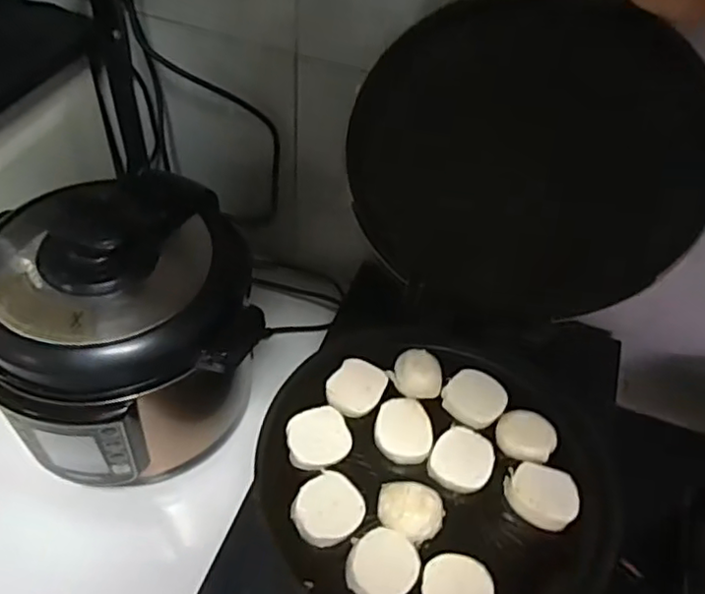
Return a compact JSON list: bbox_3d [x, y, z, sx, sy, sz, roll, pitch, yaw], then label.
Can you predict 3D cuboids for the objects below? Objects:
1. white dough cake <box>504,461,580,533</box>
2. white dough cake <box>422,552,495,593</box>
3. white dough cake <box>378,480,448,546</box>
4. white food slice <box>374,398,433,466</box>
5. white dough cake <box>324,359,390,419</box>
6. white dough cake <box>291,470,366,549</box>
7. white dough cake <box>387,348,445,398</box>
[{"bbox_3d":[0.178,0.188,0.605,0.067,0.013,0.055,18,71,16],"label":"white dough cake"},{"bbox_3d":[0.090,0.252,0.547,0.055,0.024,0.060,3,49,-3],"label":"white dough cake"},{"bbox_3d":[0.054,0.193,0.588,0.060,0.020,0.048,22,51,13],"label":"white dough cake"},{"bbox_3d":[0.052,0.136,0.653,0.056,0.016,0.064,-1,49,-7],"label":"white food slice"},{"bbox_3d":[0.005,0.096,0.686,0.054,0.013,0.064,31,53,20],"label":"white dough cake"},{"bbox_3d":[-0.022,0.192,0.583,0.062,0.014,0.059,3,49,-3],"label":"white dough cake"},{"bbox_3d":[0.072,0.085,0.707,0.056,0.019,0.053,3,49,-3],"label":"white dough cake"}]

